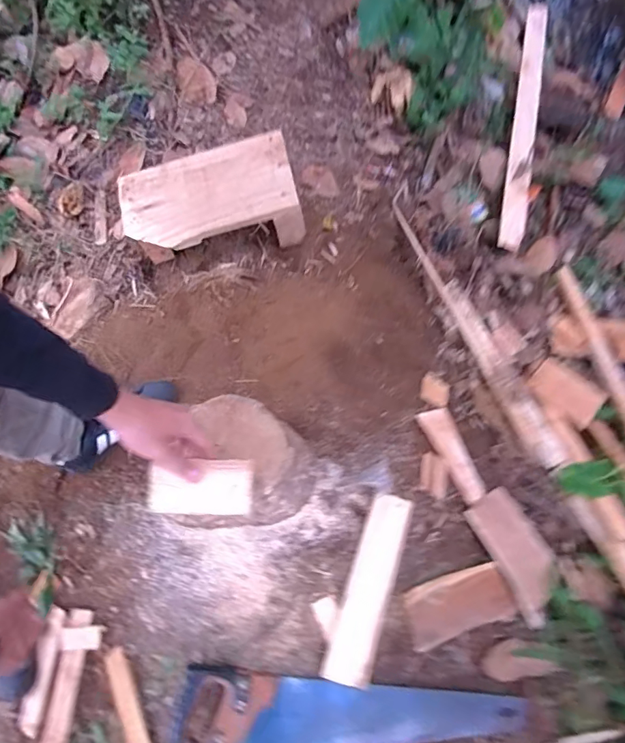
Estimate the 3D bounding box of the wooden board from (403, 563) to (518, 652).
[{"bbox_3d":[0.239,0.376,0.740,0.189,0.019,0.083,-8,71,-19],"label":"wooden board"}]

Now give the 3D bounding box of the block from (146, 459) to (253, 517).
[{"bbox_3d":[-0.137,0.142,0.560,0.121,0.025,0.064,4,87,-5],"label":"block"}]

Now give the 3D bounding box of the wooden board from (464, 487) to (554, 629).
[{"bbox_3d":[0.363,0.317,0.810,0.119,0.018,0.205,-17,71,-32],"label":"wooden board"}]

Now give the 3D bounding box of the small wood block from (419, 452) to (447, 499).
[{"bbox_3d":[0.220,0.192,0.830,0.045,0.016,0.074,17,62,-7],"label":"small wood block"}]

